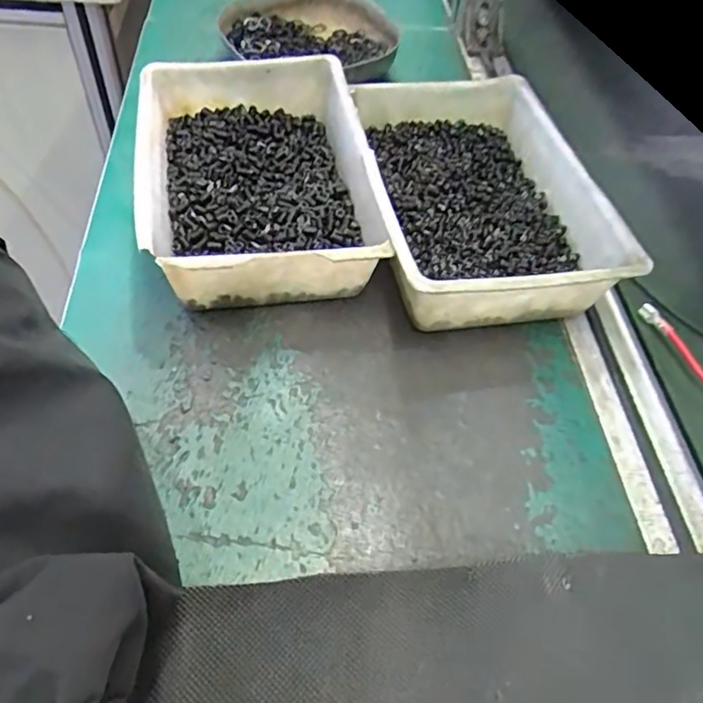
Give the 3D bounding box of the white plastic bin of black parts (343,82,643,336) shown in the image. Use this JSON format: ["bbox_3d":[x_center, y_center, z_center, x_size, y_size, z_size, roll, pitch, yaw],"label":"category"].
[{"bbox_3d":[0.078,-0.099,0.371,0.134,0.058,0.197,-5,54,-7],"label":"white plastic bin of black parts"}]

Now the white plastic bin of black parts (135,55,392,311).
[{"bbox_3d":[-0.062,-0.113,0.374,0.138,0.055,0.196,-5,54,-7],"label":"white plastic bin of black parts"}]

